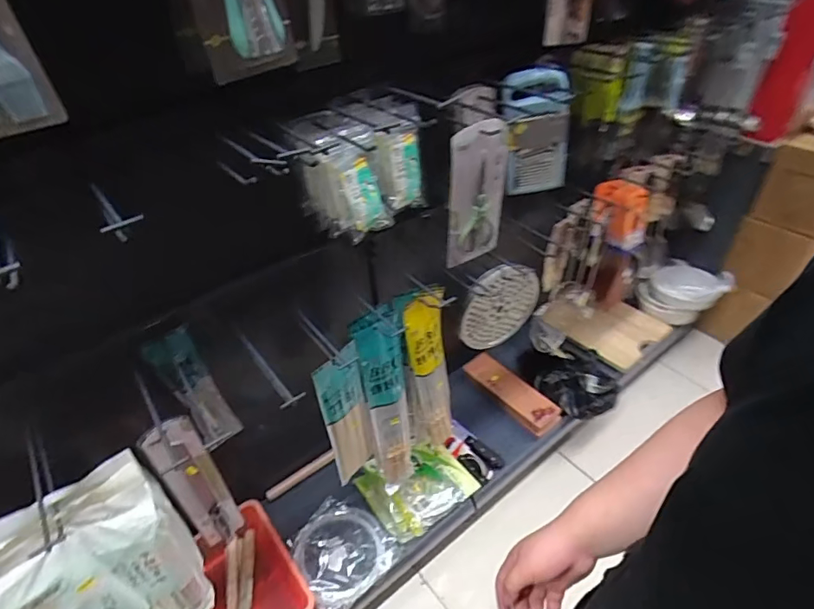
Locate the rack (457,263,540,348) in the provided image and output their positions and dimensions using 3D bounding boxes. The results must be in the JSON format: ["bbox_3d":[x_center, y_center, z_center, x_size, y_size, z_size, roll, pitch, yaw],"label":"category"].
[{"bbox_3d":[0.218,0.004,1.122,0.222,0.217,0.020,-33,47,-13],"label":"rack"}]

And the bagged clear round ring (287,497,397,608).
[{"bbox_3d":[-0.184,0.662,1.283,0.249,0.019,0.238,28,51,32],"label":"bagged clear round ring"}]

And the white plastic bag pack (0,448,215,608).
[{"bbox_3d":[-0.466,0.417,0.741,0.244,0.322,0.130,-29,47,-25],"label":"white plastic bag pack"}]

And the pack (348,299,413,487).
[{"bbox_3d":[-0.039,0.209,1.025,0.098,0.471,0.040,-26,40,-23],"label":"pack"}]

